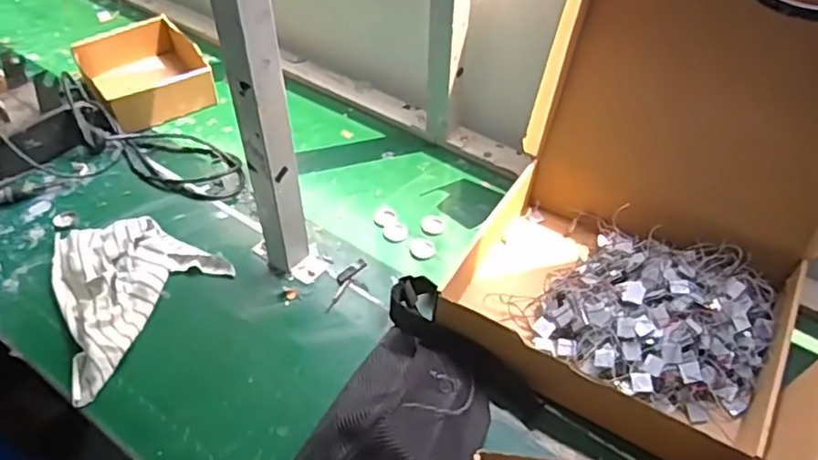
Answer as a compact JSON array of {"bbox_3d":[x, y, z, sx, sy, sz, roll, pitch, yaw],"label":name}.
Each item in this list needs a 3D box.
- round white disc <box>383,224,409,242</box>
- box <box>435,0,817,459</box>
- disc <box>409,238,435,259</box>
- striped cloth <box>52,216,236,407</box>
[{"bbox_3d":[-0.018,0.003,0.870,0.033,0.004,0.033,0,46,0],"label":"round white disc"},{"bbox_3d":[0.275,-0.069,0.665,0.363,0.397,0.447,22,50,19],"label":"box"},{"bbox_3d":[0.019,0.026,0.854,0.034,0.007,0.034,0,46,0],"label":"disc"},{"bbox_3d":[-0.329,0.060,0.782,0.195,0.025,0.258,-21,50,-20],"label":"striped cloth"}]

